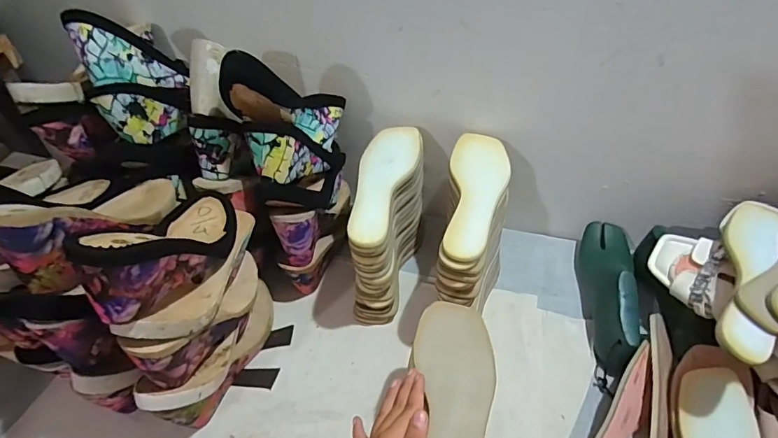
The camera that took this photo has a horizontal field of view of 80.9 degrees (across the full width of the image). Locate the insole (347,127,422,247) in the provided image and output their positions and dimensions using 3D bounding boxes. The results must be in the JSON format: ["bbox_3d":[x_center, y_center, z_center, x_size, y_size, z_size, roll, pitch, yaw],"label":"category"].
[{"bbox_3d":[-0.012,-0.055,0.641,0.076,0.024,0.228,10,48,12],"label":"insole"}]

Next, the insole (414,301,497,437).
[{"bbox_3d":[0.061,0.180,0.440,0.080,0.019,0.225,6,43,6],"label":"insole"}]

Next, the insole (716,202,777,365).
[{"bbox_3d":[0.432,0.059,0.547,0.060,0.022,0.261,23,52,23],"label":"insole"}]

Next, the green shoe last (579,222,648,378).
[{"bbox_3d":[0.335,0.108,0.679,0.077,0.087,0.259,9,45,9],"label":"green shoe last"}]

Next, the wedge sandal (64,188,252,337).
[{"bbox_3d":[-0.232,0.053,0.497,0.079,0.121,0.254,4,12,5],"label":"wedge sandal"}]

